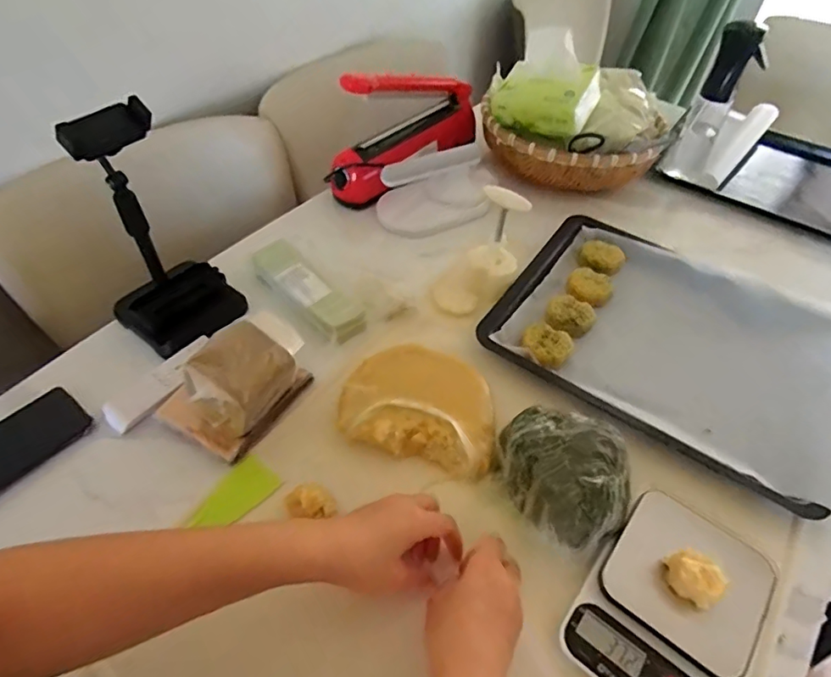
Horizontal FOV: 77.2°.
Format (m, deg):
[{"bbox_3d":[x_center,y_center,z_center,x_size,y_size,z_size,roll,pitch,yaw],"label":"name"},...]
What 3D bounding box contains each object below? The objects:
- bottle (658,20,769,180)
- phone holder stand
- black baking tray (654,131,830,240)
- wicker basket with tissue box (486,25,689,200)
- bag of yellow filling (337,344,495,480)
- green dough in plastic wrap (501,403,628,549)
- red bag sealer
[{"bbox_3d":[0.472,-0.366,0.828,0.074,0.225,0.050,31,55,21],"label":"bottle"},{"bbox_3d":[-0.286,-0.111,0.564,0.130,0.241,0.116,-31,57,-25],"label":"phone holder stand"},{"bbox_3d":[0.659,-0.298,0.938,0.378,0.034,0.305,28,54,20],"label":"black baking tray"},{"bbox_3d":[0.262,-0.369,0.831,0.301,0.167,0.218,10,50,6],"label":"wicker basket with tissue box"},{"bbox_3d":[0.008,0.067,0.561,0.162,0.030,0.126,14,50,9],"label":"bag of yellow filling"},{"bbox_3d":[0.139,0.122,0.493,0.115,0.070,0.125,1,50,-2],"label":"green dough in plastic wrap"},{"bbox_3d":[-0.010,-0.347,0.823,0.066,0.167,0.303,35,56,24],"label":"red bag sealer"}]

